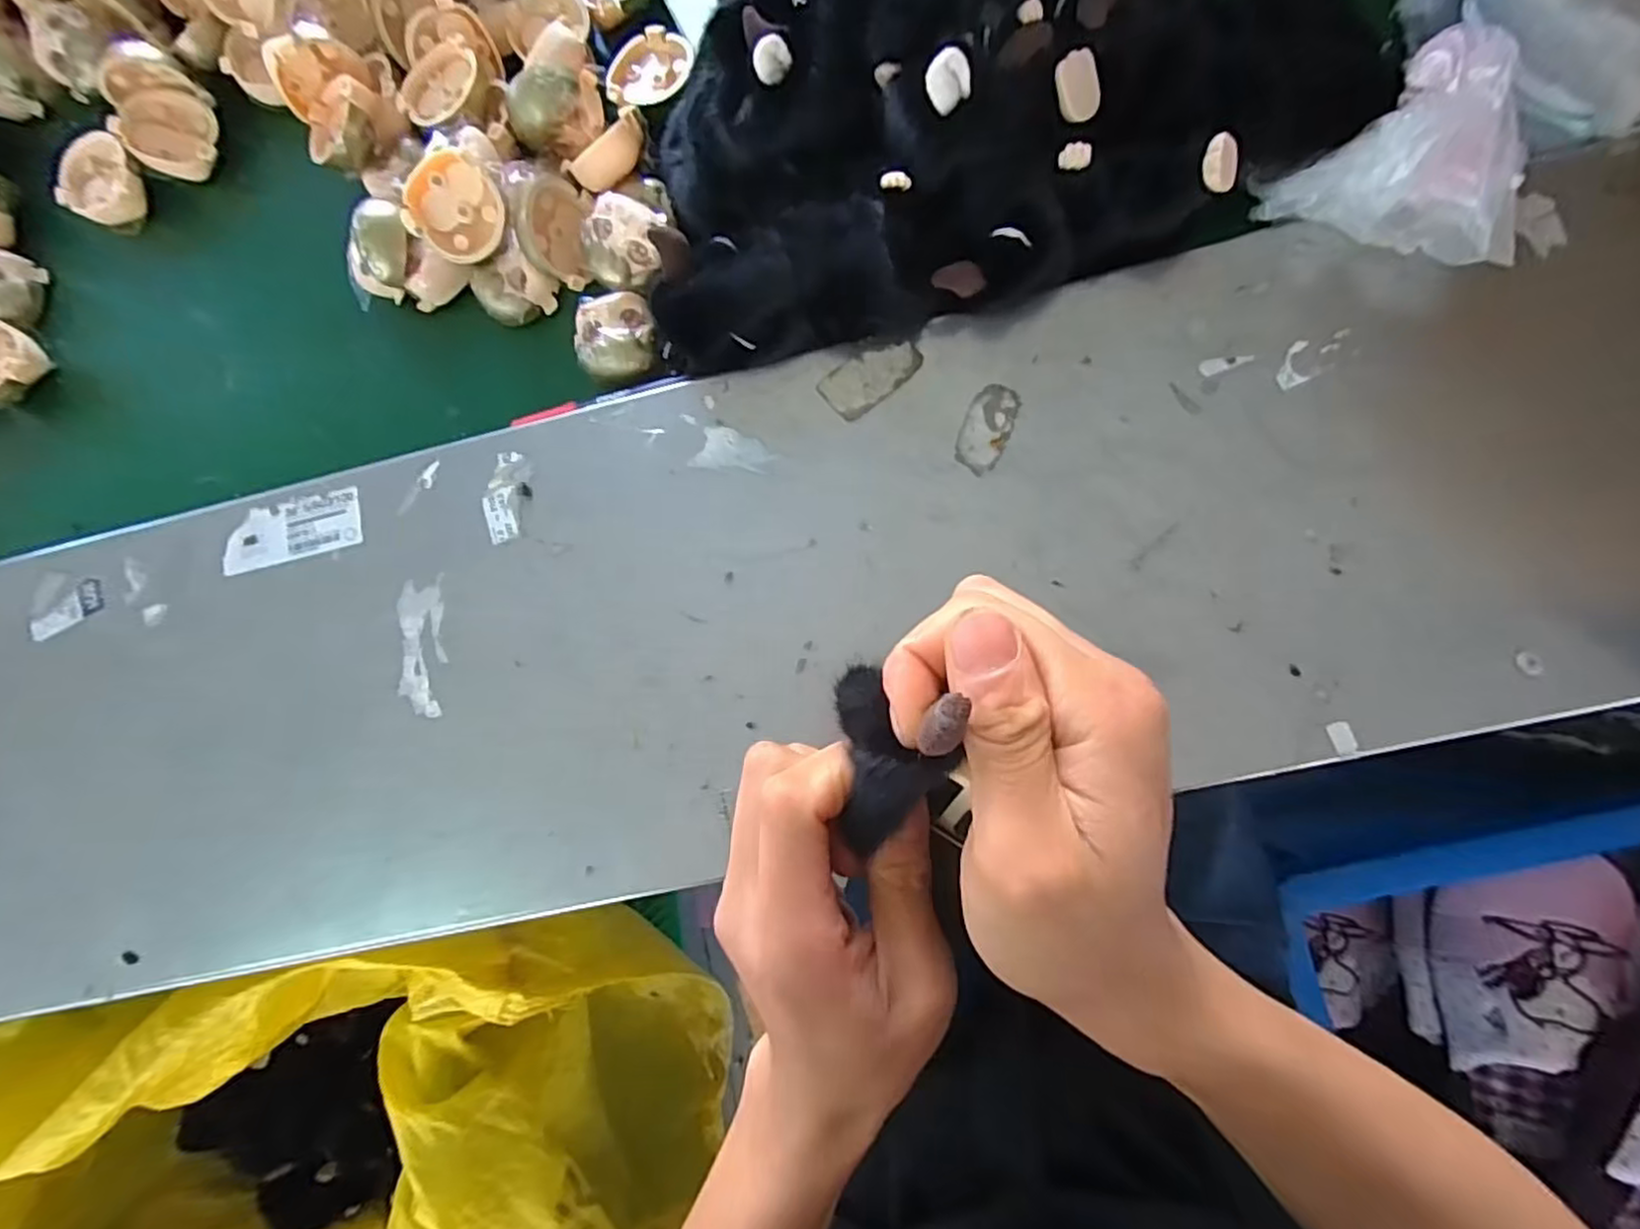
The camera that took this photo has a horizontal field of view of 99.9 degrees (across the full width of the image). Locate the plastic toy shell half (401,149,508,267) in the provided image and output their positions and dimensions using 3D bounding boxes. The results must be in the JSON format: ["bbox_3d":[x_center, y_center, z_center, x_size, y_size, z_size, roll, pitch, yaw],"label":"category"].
[{"bbox_3d":[-0.189,-0.211,0.358,0.049,0.020,0.049,-3,115,-6],"label":"plastic toy shell half"}]

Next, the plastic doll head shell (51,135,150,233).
[{"bbox_3d":[-0.432,-0.261,0.419,0.039,0.028,0.046,20,87,8],"label":"plastic doll head shell"}]

